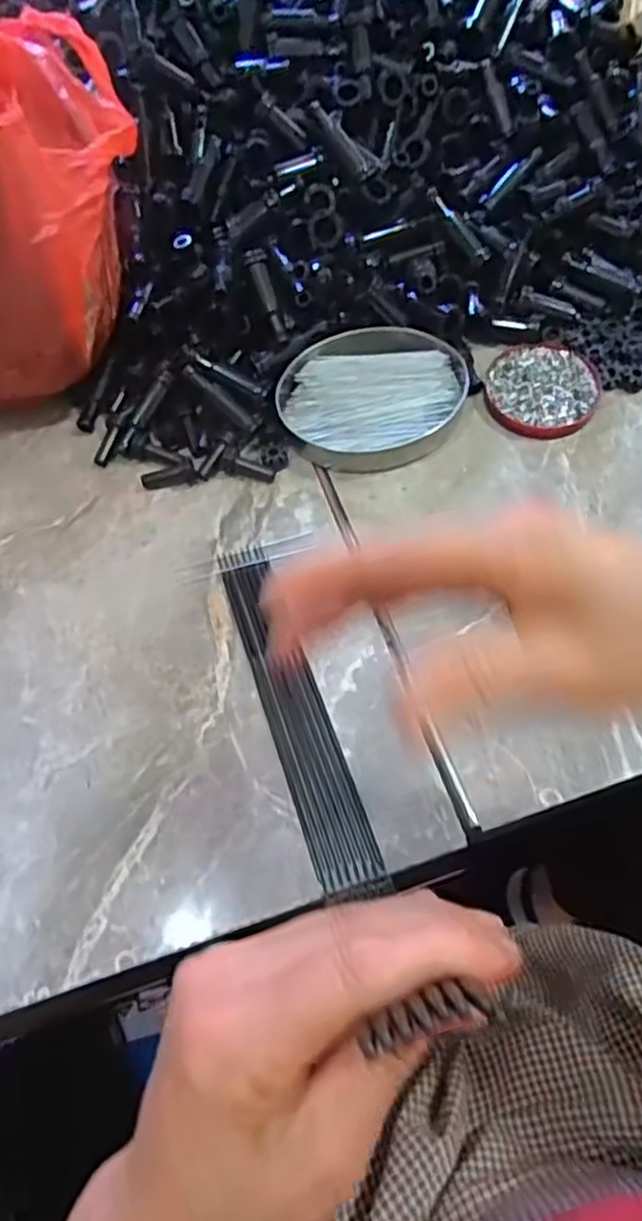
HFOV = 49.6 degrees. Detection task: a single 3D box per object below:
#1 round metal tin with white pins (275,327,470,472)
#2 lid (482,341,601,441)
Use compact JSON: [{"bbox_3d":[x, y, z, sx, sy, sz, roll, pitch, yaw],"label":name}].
[{"bbox_3d":[0.038,-0.156,0.512,0.134,0.024,0.109,-3,64,0],"label":"round metal tin with white pins"},{"bbox_3d":[0.163,-0.164,0.514,0.081,0.009,0.081,-1,64,2],"label":"lid"}]

